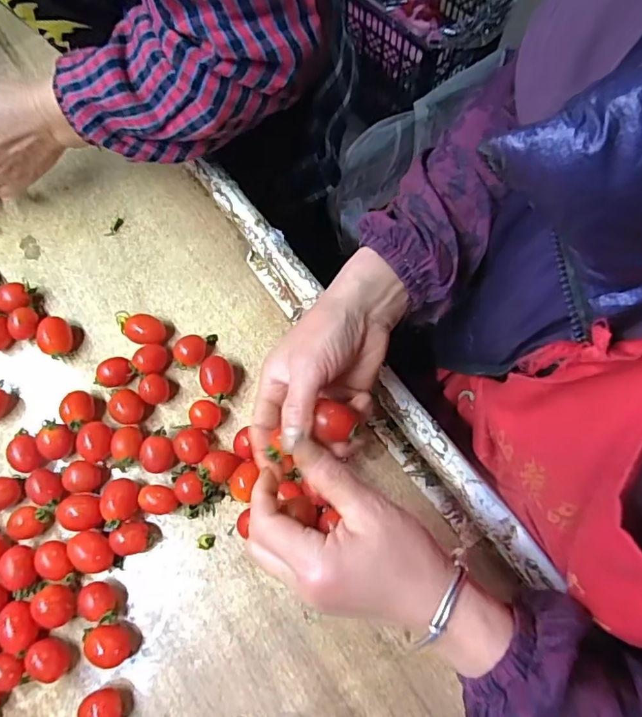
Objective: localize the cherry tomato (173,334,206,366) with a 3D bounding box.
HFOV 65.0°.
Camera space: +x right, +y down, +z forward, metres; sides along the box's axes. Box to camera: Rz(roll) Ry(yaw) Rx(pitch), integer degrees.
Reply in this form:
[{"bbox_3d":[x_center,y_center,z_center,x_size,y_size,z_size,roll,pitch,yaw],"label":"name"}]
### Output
[{"bbox_3d":[-0.114,-0.006,0.441,0.027,0.020,0.025,-4,74,4],"label":"cherry tomato"}]

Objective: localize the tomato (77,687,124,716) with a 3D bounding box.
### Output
[{"bbox_3d":[-0.155,0.250,0.359,0.028,0.019,0.027,-1,74,5],"label":"tomato"}]

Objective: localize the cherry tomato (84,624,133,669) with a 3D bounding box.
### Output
[{"bbox_3d":[-0.156,0.211,0.373,0.028,0.022,0.029,-1,74,5],"label":"cherry tomato"}]

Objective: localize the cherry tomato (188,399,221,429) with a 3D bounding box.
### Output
[{"bbox_3d":[-0.096,0.048,0.423,0.024,0.021,0.023,-1,74,5],"label":"cherry tomato"}]

